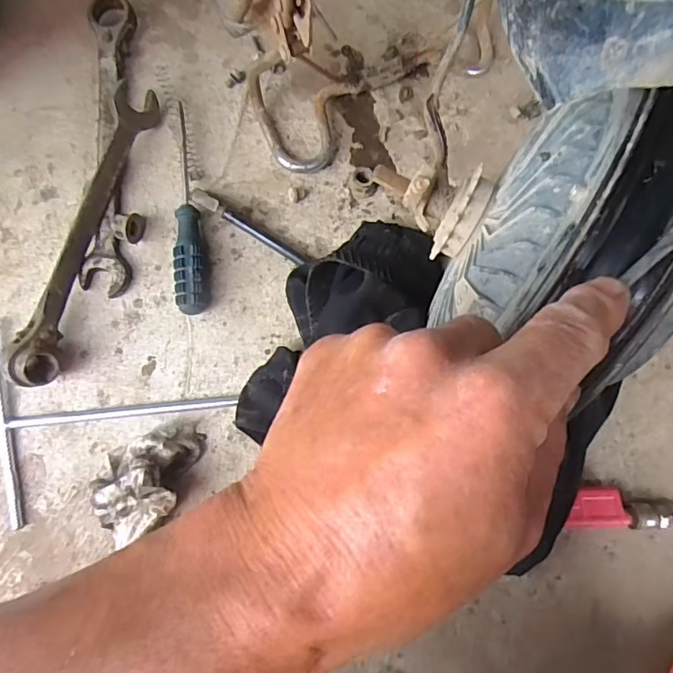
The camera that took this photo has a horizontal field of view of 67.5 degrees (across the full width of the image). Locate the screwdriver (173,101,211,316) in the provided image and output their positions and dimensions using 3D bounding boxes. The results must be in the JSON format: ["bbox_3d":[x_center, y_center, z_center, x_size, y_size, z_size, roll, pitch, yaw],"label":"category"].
[{"bbox_3d":[-0.135,-0.117,0.459,0.025,0.030,0.195,-4,81,-4],"label":"screwdriver"}]

